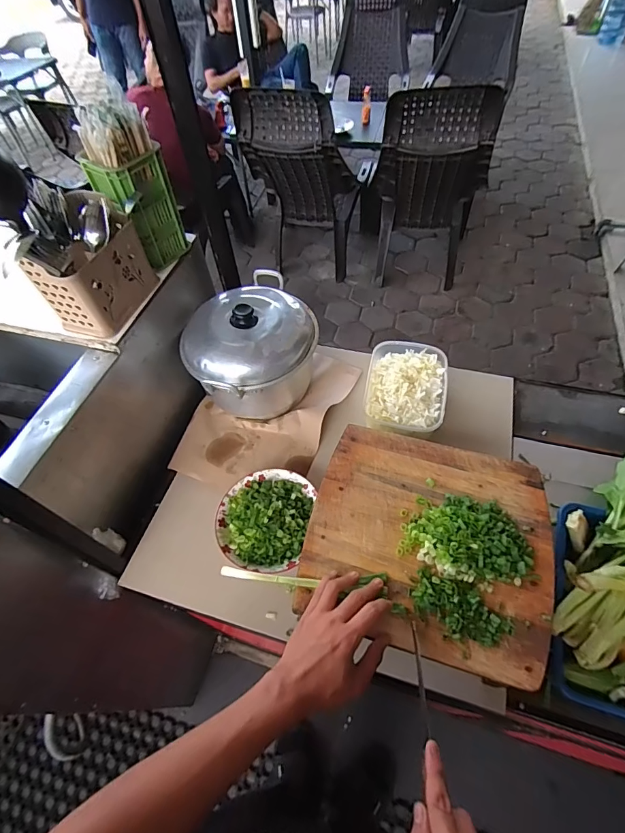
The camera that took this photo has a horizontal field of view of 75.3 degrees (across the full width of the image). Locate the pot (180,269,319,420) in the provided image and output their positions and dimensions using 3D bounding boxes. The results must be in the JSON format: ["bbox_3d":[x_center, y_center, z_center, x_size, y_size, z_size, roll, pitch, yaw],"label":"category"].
[{"bbox_3d":[-0.121,-0.135,0.796,0.241,0.177,0.240,-2,55,3],"label":"pot"}]

